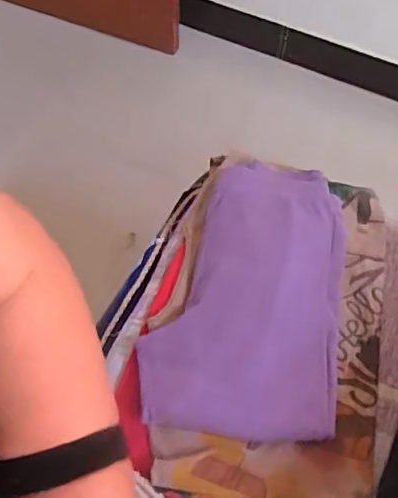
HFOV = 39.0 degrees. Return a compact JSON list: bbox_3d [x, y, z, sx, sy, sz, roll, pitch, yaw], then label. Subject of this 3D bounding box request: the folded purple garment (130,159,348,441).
[{"bbox_3d":[0.076,0.049,0.800,0.260,0.042,0.428,11,60,5],"label":"folded purple garment"}]

